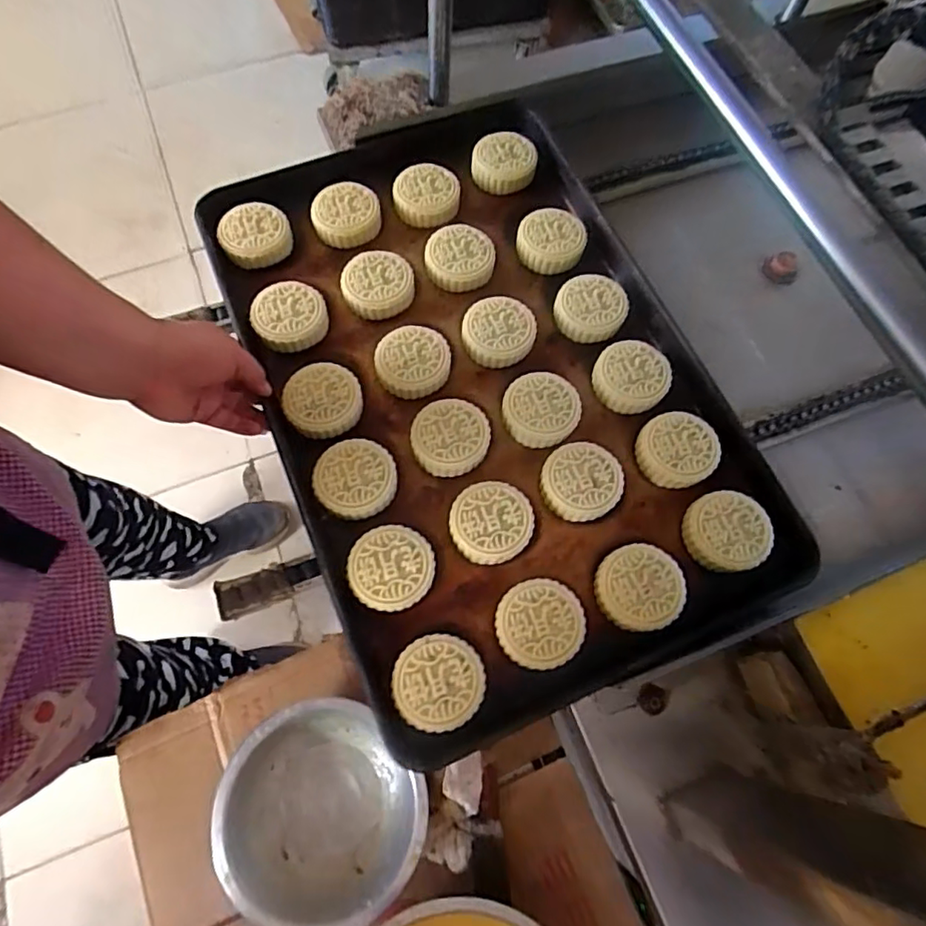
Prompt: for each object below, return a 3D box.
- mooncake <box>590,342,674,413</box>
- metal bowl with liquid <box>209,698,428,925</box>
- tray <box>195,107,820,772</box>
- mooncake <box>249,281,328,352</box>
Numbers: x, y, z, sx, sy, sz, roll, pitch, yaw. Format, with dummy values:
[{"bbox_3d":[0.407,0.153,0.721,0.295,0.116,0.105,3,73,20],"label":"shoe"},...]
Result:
[{"bbox_3d":[0.164,-0.083,0.549,0.068,0.023,0.068,0,70,0],"label":"mooncake"},{"bbox_3d":[-0.132,0.328,0.530,0.176,0.061,0.177,0,70,0],"label":"metal bowl with liquid"},{"bbox_3d":[0.016,-0.093,0.547,0.401,0.052,0.598,-23,72,-9],"label":"tray"},{"bbox_3d":[-0.171,-0.143,0.560,0.070,0.025,0.065,0,70,0],"label":"mooncake"}]

